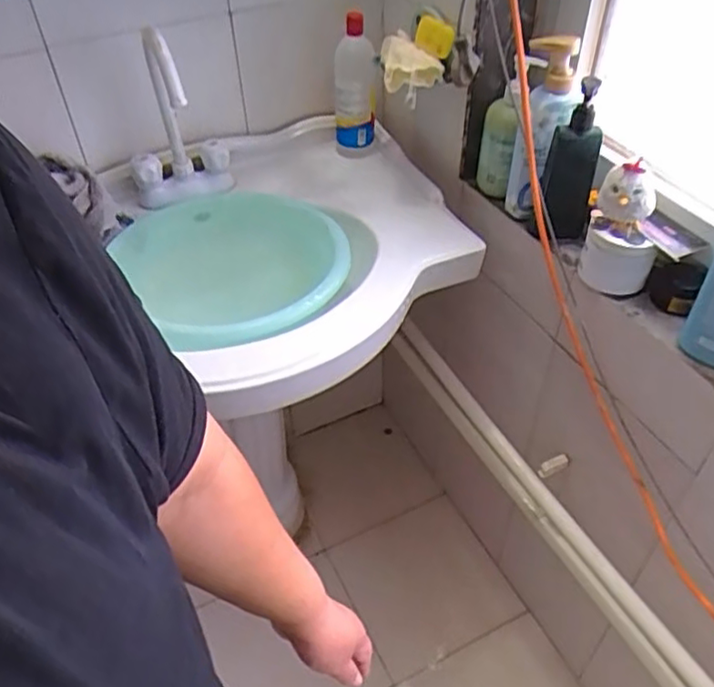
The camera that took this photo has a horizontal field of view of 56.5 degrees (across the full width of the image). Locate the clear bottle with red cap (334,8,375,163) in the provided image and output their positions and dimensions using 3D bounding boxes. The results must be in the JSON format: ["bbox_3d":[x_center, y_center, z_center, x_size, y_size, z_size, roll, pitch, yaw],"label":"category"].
[{"bbox_3d":[-0.003,-0.399,1.054,0.063,0.199,0.065,-10,44,-10],"label":"clear bottle with red cap"}]

